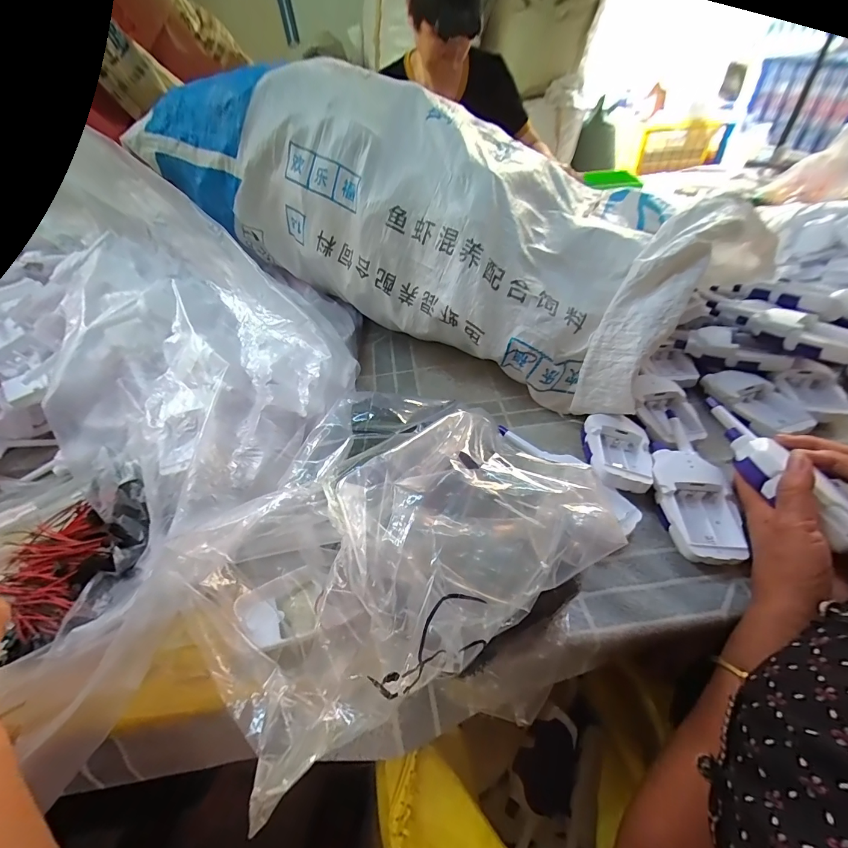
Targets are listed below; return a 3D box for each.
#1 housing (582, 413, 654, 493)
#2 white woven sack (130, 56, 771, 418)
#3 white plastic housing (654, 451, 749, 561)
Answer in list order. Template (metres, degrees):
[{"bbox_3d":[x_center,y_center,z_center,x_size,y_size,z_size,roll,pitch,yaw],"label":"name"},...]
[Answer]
[{"bbox_3d":[0.204,0.035,0.403,0.066,0.042,0.093,6,47,13],"label":"housing"},{"bbox_3d":[-0.006,-0.308,0.556,0.716,0.246,0.346,26,52,10],"label":"white woven sack"},{"bbox_3d":[0.255,0.074,0.359,0.065,0.039,0.116,1,46,9],"label":"white plastic housing"}]

